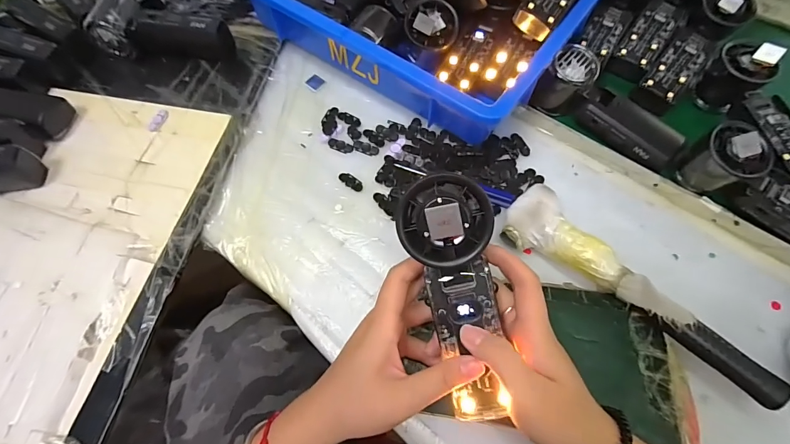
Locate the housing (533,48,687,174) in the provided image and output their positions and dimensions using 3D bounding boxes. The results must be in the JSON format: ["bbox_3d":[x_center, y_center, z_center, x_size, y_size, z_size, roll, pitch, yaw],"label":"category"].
[{"bbox_3d":[0.234,-0.124,0.400,0.156,0.047,0.066,39,71,19],"label":"housing"}]

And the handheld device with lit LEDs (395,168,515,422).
[{"bbox_3d":[0.041,0.052,0.242,0.052,0.021,0.161,-13,105,-5],"label":"handheld device with lit LEDs"}]

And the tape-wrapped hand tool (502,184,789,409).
[{"bbox_3d":[0.191,0.051,0.314,0.218,0.042,0.055,40,71,19],"label":"tape-wrapped hand tool"}]

